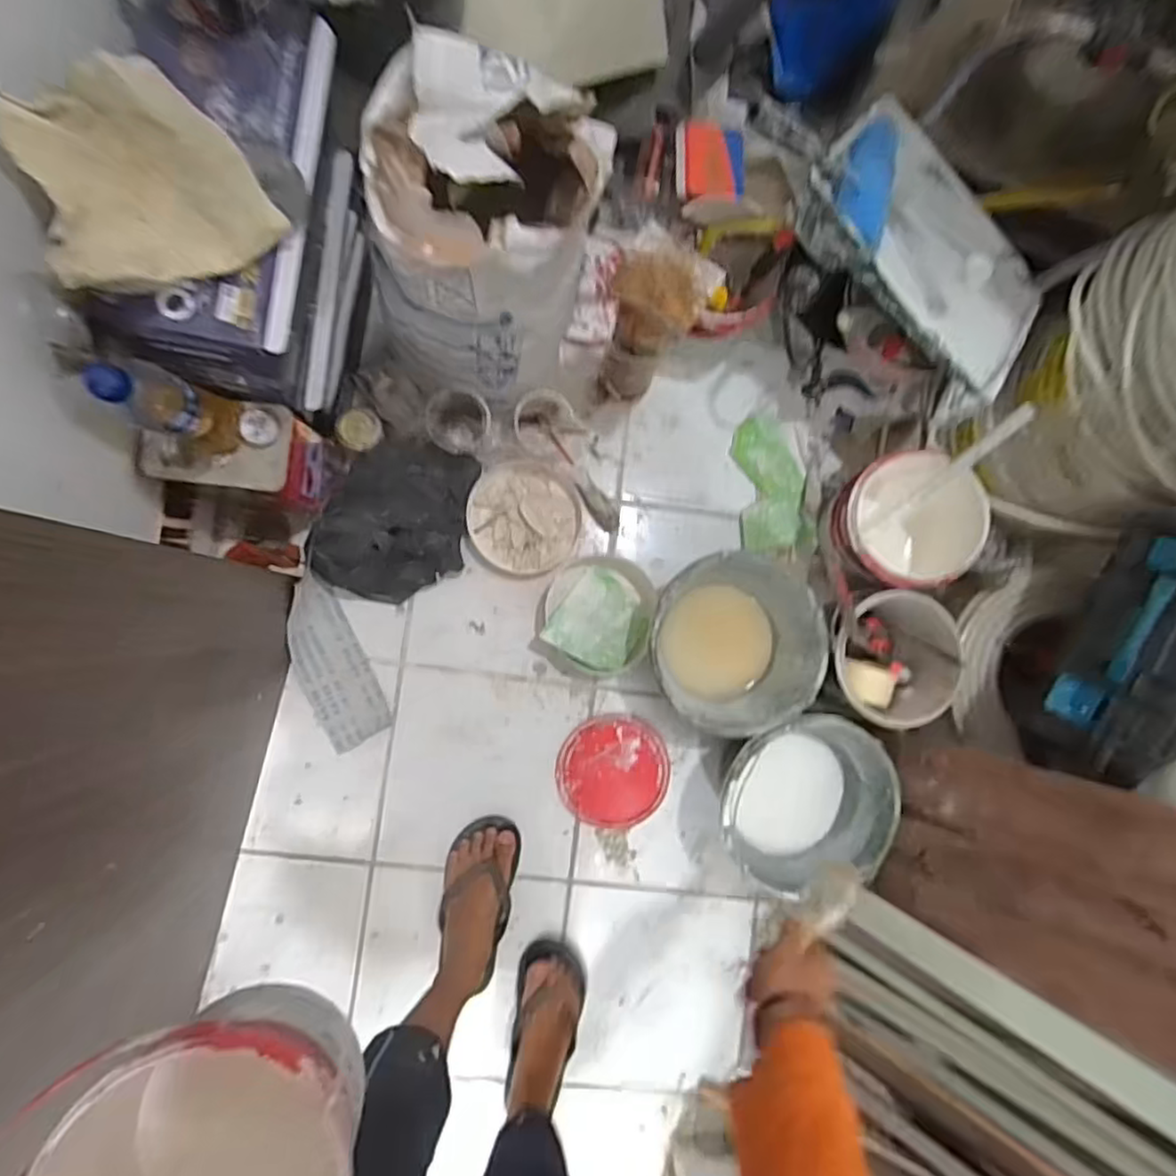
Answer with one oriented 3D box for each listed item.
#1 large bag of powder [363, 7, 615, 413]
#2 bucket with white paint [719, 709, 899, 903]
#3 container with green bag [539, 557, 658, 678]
[{"bbox_3d":[-0.116,-0.383,0.792,0.218,0.400,0.199,19,85,-6],"label":"large bag of powder"},{"bbox_3d":[0.298,0.300,1.008,0.242,0.192,0.232,0,88,-7],"label":"bucket with white paint"},{"bbox_3d":[0.019,0.039,1.048,0.168,0.087,0.180,0,88,-7],"label":"container with green bag"}]

